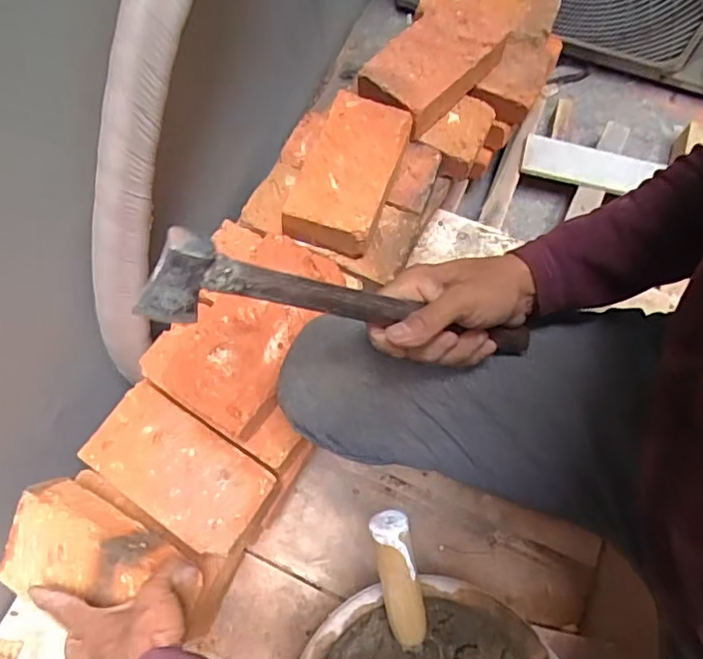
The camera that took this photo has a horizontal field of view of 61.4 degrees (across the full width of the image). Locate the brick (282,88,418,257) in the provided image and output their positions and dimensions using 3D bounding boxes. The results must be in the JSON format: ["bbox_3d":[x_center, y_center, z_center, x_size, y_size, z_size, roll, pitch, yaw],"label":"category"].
[{"bbox_3d":[-0.002,-0.181,0.698,0.103,0.051,0.224,19,68,8],"label":"brick"}]

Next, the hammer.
[{"bbox_3d":[0.005,-0.015,0.420,0.284,0.068,0.028,9,65,-20],"label":"hammer"}]

